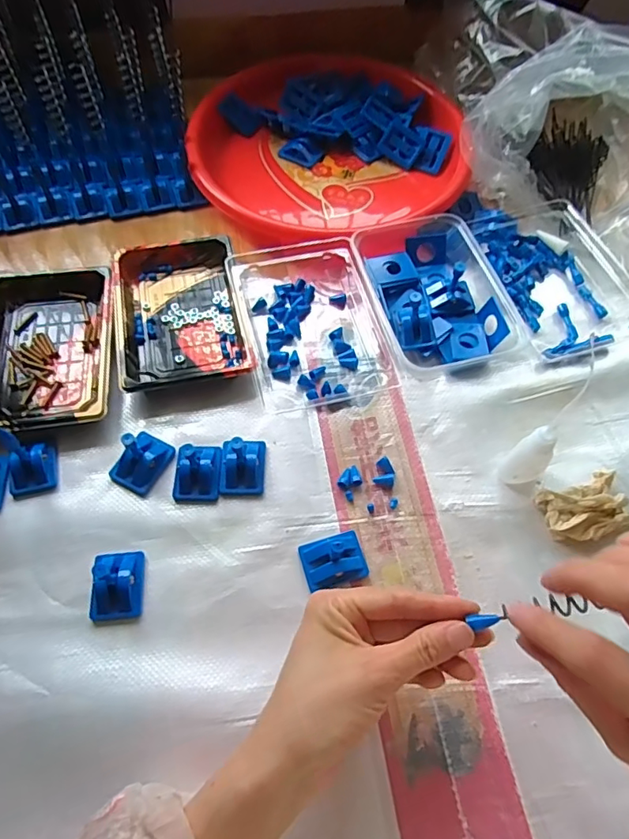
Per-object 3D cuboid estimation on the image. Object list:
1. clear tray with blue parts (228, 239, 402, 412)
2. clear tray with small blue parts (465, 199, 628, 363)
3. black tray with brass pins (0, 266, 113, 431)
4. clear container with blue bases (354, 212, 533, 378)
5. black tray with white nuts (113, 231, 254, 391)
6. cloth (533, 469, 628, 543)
[{"bbox_3d":[-0.008,-0.099,0.471,0.116,0.029,0.180,-14,62,-9],"label":"clear tray with blue parts"},{"bbox_3d":[0.221,-0.140,0.496,0.104,0.033,0.180,-14,62,-9],"label":"clear tray with small blue parts"},{"bbox_3d":[-0.229,-0.063,0.450,0.111,0.020,0.164,-7,61,-5],"label":"black tray with brass pins"},{"bbox_3d":[0.105,-0.118,0.479,0.119,0.041,0.162,-10,62,-6],"label":"clear container with blue bases"},{"bbox_3d":[-0.120,-0.096,0.471,0.106,0.022,0.158,-11,62,-7],"label":"black tray with white nuts"},{"bbox_3d":[0.203,0.064,0.386,0.068,0.026,0.043,-15,62,-9],"label":"cloth"}]

